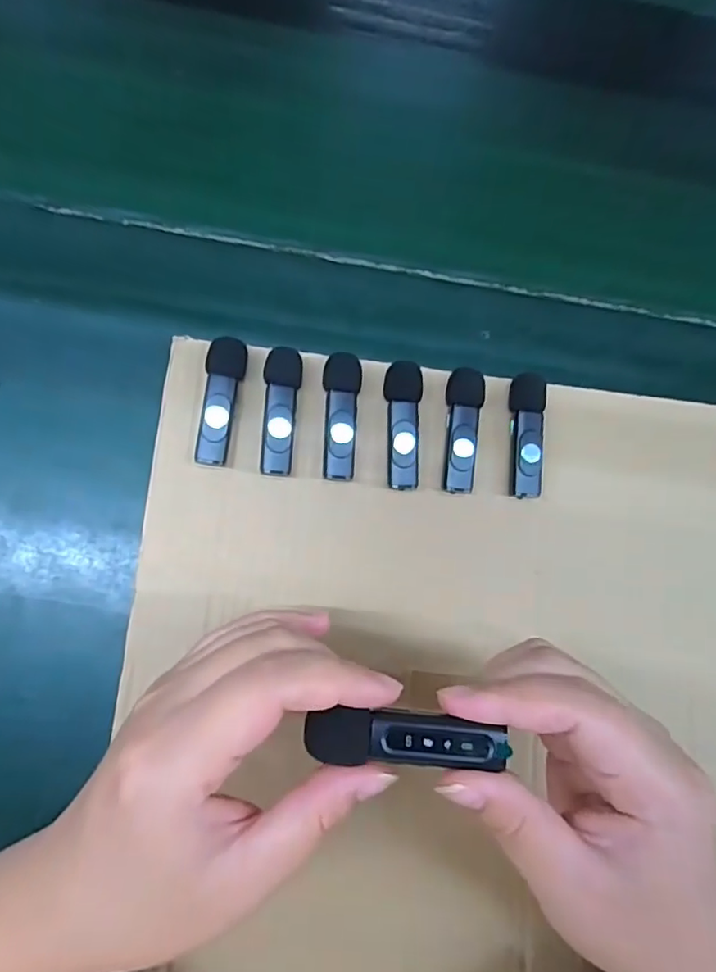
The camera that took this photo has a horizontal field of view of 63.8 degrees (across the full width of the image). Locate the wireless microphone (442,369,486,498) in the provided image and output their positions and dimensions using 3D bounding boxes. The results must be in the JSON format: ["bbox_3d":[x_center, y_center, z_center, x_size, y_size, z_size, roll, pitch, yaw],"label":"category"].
[{"bbox_3d":[0.053,-0.029,0.301,0.019,0.014,0.064,9,82,-4],"label":"wireless microphone"}]

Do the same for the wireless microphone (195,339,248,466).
[{"bbox_3d":[-0.069,-0.042,0.291,0.018,0.017,0.064,7,82,-5],"label":"wireless microphone"}]

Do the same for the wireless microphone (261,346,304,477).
[{"bbox_3d":[-0.040,-0.038,0.293,0.018,0.017,0.065,6,82,-5],"label":"wireless microphone"}]

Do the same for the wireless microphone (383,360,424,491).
[{"bbox_3d":[0.023,-0.031,0.298,0.019,0.015,0.065,3,82,-5],"label":"wireless microphone"}]

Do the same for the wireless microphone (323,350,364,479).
[{"bbox_3d":[-0.010,-0.035,0.295,0.019,0.016,0.064,6,82,-5],"label":"wireless microphone"}]

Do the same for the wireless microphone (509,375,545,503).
[{"bbox_3d":[0.089,-0.026,0.304,0.017,0.014,0.064,2,82,-5],"label":"wireless microphone"}]

